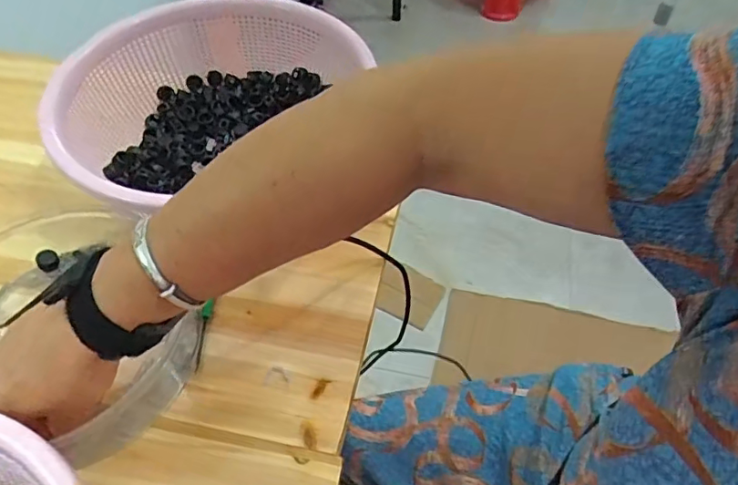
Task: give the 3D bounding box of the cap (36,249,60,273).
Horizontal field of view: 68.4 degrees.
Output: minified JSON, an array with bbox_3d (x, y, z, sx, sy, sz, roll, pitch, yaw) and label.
[{"bbox_3d":[-0.278,0.016,0.469,0.018,0.018,0.010,-37,28,-19],"label":"cap"}]

